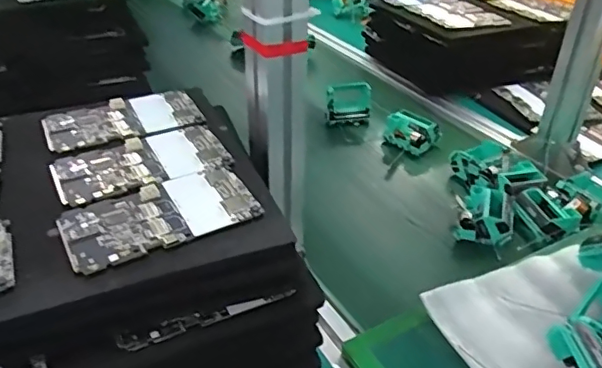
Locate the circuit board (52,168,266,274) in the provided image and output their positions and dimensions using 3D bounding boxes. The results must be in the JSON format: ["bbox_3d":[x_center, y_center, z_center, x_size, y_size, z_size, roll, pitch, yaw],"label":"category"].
[{"bbox_3d":[-0.099,0.021,0.394,0.130,0.011,0.061,-18,38,-25],"label":"circuit board"}]

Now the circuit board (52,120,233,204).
[{"bbox_3d":[-0.126,-0.018,0.443,0.130,0.011,0.072,-19,39,-26],"label":"circuit board"}]

